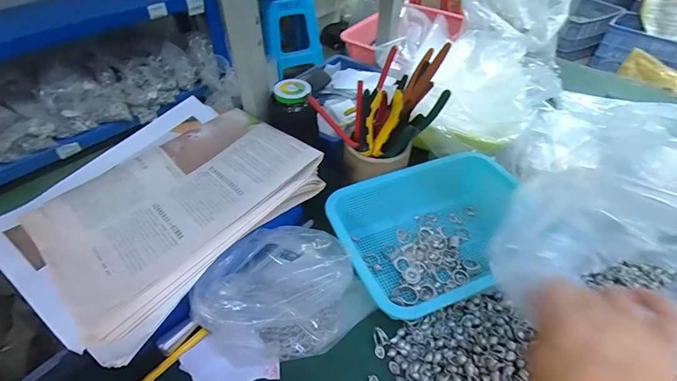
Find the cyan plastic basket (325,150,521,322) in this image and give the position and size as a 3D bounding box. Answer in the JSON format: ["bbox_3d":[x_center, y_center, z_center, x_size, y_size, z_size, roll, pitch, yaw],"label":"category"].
[{"bbox_3d":[0.131,0.045,0.493,0.279,0.073,0.198,-25,51,-24],"label":"cyan plastic basket"}]

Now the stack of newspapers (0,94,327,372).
[{"bbox_3d":[-0.210,0.006,0.416,0.260,0.058,0.307,30,52,26],"label":"stack of newspapers"}]

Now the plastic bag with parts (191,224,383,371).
[{"bbox_3d":[-0.063,0.119,0.412,0.180,0.075,0.135,-29,53,-27],"label":"plastic bag with parts"}]

